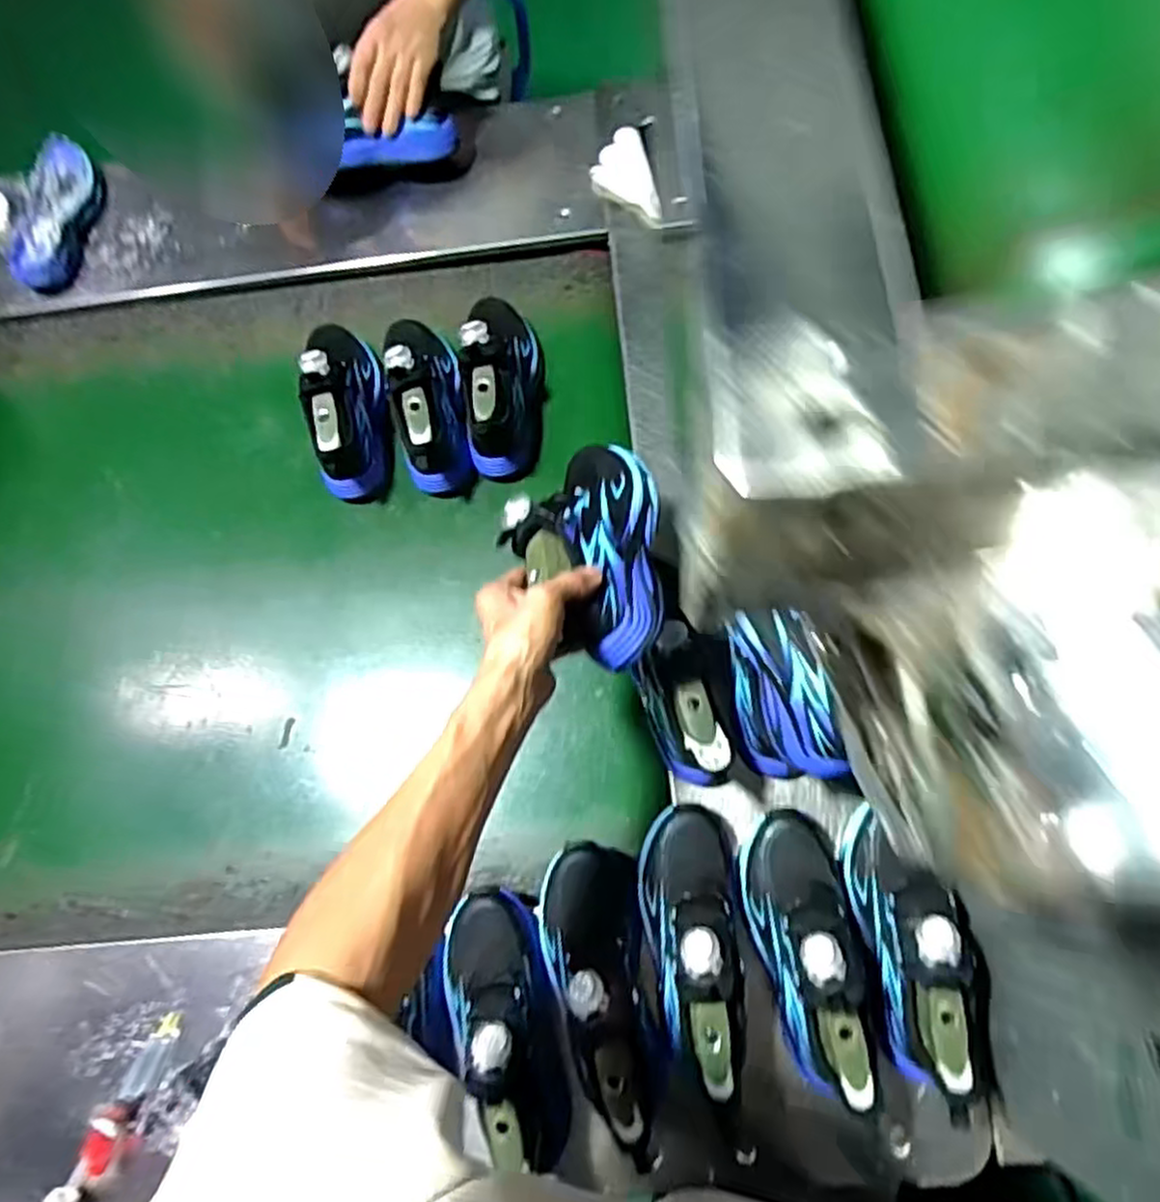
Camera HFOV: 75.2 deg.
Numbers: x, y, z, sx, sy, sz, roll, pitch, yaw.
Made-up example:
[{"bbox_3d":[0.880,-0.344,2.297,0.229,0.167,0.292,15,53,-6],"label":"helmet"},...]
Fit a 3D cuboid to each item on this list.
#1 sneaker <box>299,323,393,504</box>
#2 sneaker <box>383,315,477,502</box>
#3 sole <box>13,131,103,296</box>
[{"bbox_3d":[-0.271,-0.236,0.869,0.070,0.120,0.230,-10,77,0],"label":"sneaker"},{"bbox_3d":[-0.172,-0.240,0.866,0.077,0.127,0.230,-13,71,3],"label":"sneaker"},{"bbox_3d":[-0.677,-0.501,0.976,0.081,0.036,0.220,1,72,7],"label":"sole"}]

